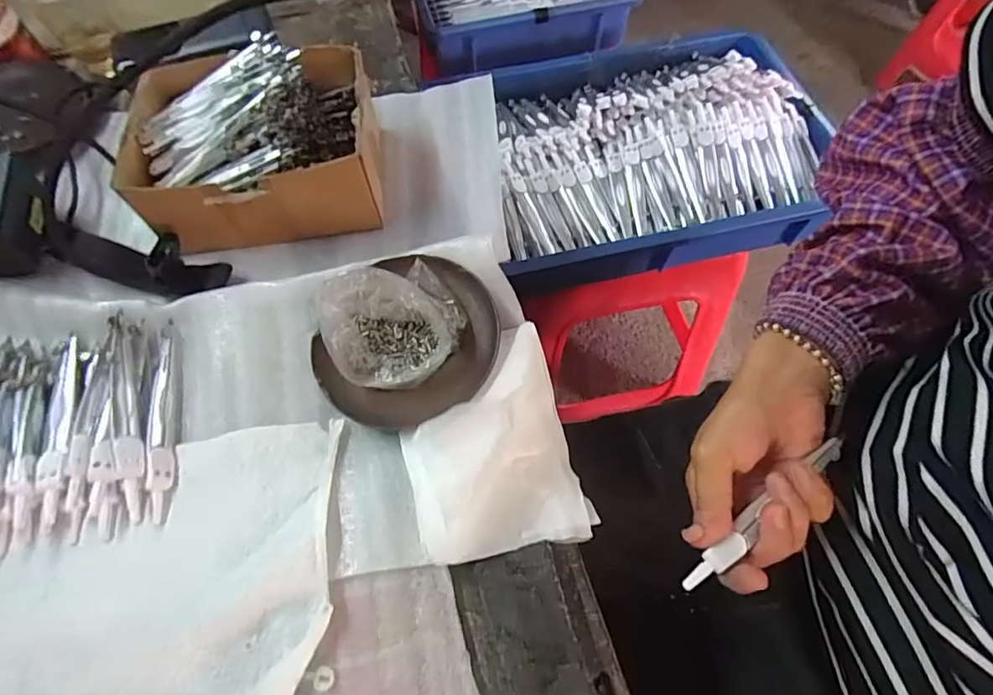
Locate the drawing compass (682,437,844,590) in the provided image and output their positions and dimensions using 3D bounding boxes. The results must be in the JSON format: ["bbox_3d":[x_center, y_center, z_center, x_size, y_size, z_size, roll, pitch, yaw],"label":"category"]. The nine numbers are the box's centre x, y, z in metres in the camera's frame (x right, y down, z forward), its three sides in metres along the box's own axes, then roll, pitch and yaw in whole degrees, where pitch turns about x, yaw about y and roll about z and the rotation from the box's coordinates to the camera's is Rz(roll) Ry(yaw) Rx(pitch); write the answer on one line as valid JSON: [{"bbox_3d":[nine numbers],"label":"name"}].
[{"bbox_3d":[0.154,0.093,0.304,0.128,0.005,0.014,-38,68,-12],"label":"drawing compass"}]

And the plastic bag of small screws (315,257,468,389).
[{"bbox_3d":[-0.062,-0.016,0.323,0.084,0.046,0.075,-26,64,-12],"label":"plastic bag of small screws"}]

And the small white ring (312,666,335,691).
[{"bbox_3d":[-0.085,0.163,0.261,0.010,0.004,0.010,-4,62,-2],"label":"small white ring"}]

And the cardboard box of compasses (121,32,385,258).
[{"bbox_3d":[-0.173,-0.148,0.381,0.167,0.081,0.131,-12,61,-5],"label":"cardboard box of compasses"}]

